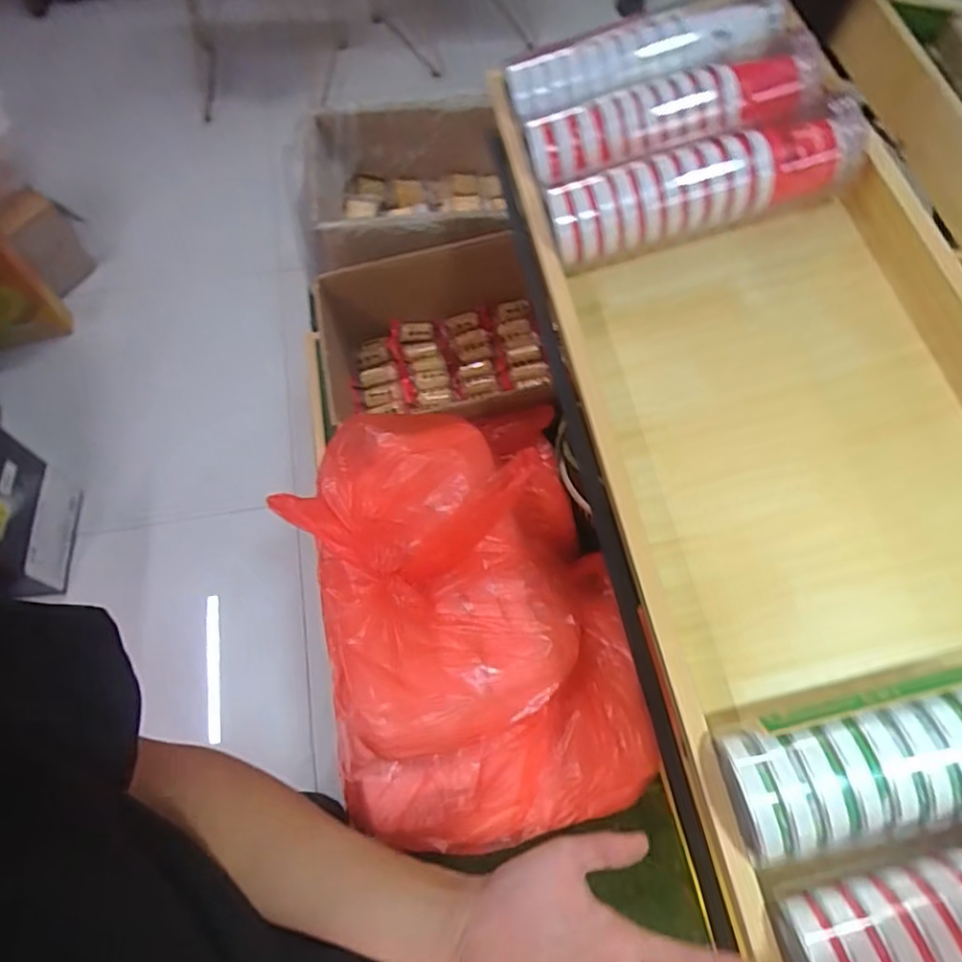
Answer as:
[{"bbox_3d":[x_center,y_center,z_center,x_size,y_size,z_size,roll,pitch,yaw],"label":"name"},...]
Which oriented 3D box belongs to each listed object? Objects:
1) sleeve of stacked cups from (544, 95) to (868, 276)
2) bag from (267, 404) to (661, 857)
[{"bbox_3d":[0.208,-0.284,0.620,0.290,0.070,0.074,-14,65,9],"label":"sleeve of stacked cups"},{"bbox_3d":[-0.018,0.143,0.747,0.351,0.214,0.477,-16,67,-9],"label":"bag"}]

